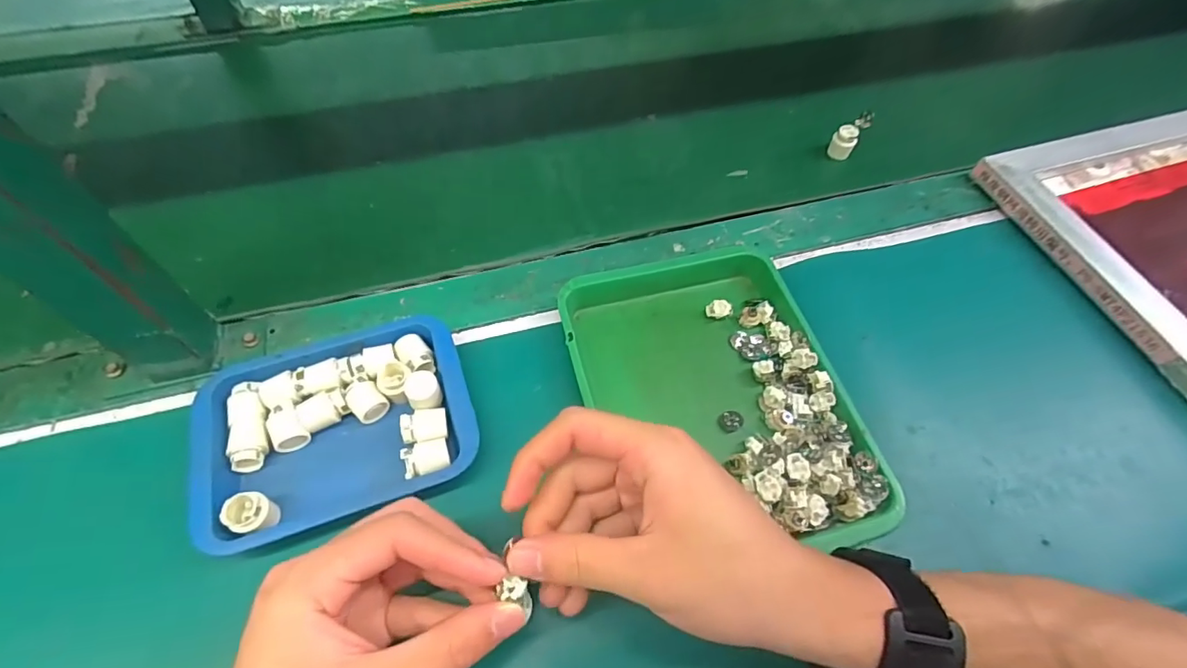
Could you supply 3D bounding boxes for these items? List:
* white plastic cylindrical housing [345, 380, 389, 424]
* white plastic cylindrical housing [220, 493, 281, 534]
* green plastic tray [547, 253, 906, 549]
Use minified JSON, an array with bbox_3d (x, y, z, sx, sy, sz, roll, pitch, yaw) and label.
[{"bbox_3d":[-0.144,0.043,0.335,0.020,0.016,0.023,-36,65,-21],"label":"white plastic cylindrical housing"},{"bbox_3d":[-0.190,0.101,0.295,0.021,0.023,0.021,1,58,-1],"label":"white plastic cylindrical housing"},{"bbox_3d":[0.077,0.039,0.344,0.160,0.027,0.204,-12,59,-9],"label":"green plastic tray"}]

